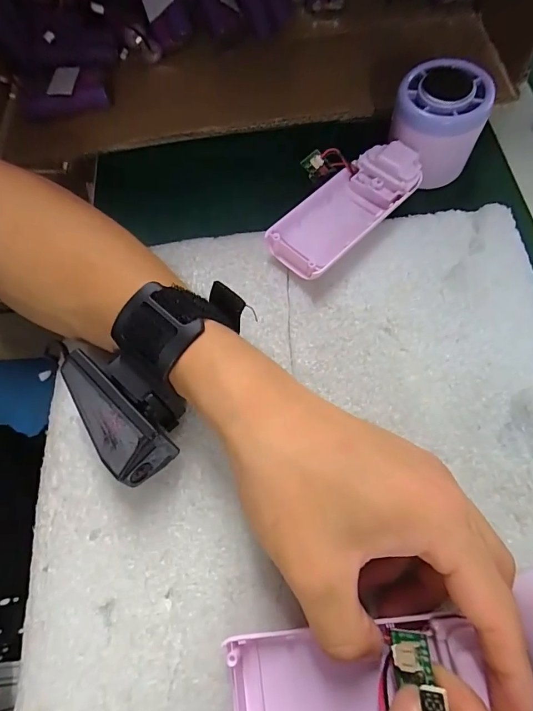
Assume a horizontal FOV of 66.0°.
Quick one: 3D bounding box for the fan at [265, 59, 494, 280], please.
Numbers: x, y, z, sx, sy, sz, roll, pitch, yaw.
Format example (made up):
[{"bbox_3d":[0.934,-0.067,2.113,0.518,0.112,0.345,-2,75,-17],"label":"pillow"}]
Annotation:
[{"bbox_3d":[0.064,-0.118,0.255,0.160,0.046,0.062,-41,72,-13],"label":"fan"}]

